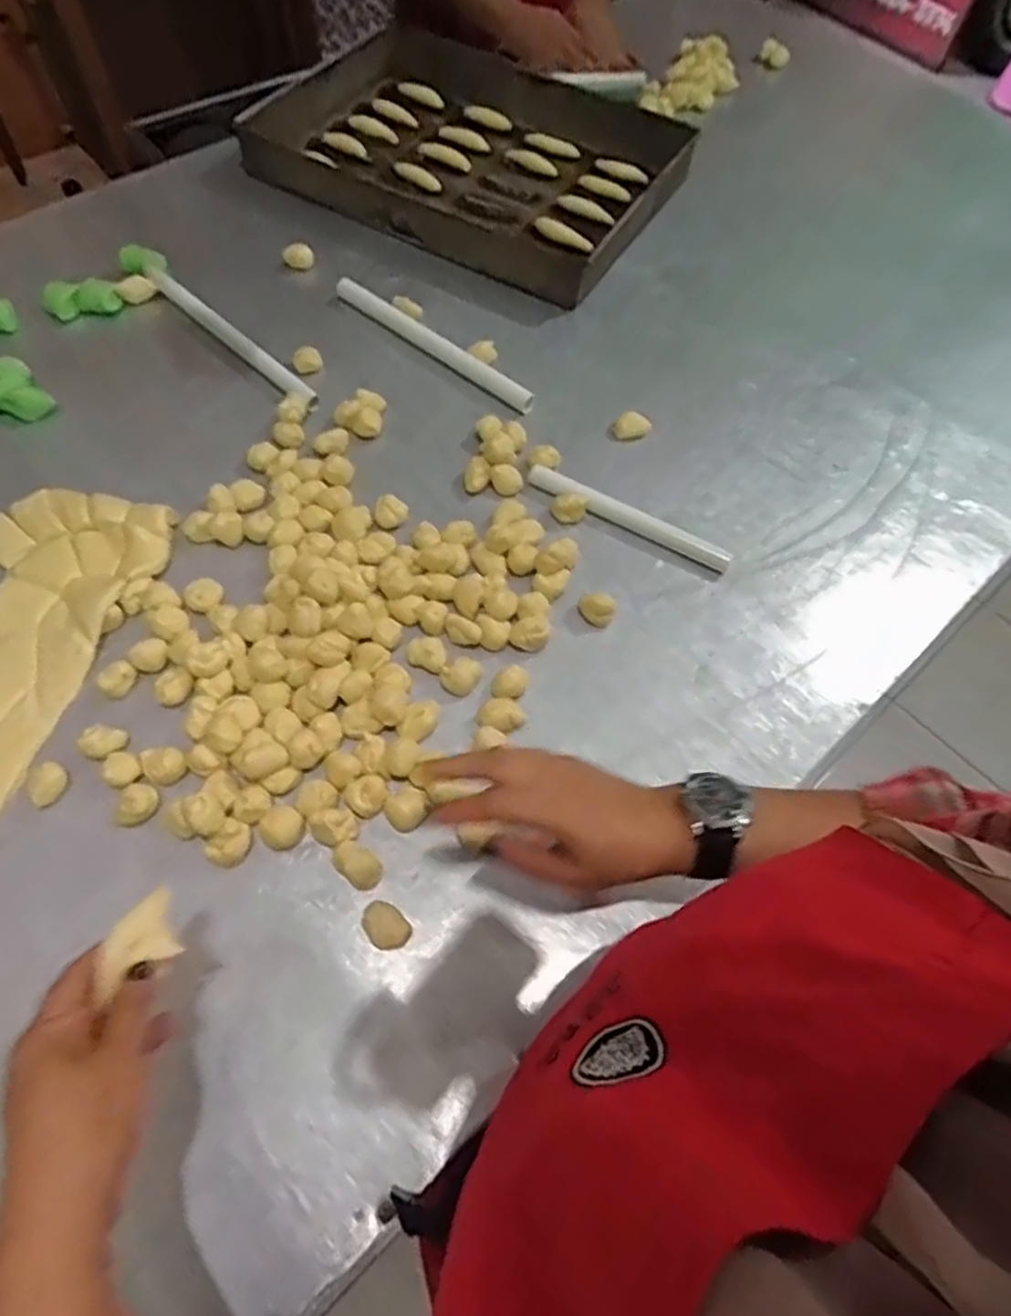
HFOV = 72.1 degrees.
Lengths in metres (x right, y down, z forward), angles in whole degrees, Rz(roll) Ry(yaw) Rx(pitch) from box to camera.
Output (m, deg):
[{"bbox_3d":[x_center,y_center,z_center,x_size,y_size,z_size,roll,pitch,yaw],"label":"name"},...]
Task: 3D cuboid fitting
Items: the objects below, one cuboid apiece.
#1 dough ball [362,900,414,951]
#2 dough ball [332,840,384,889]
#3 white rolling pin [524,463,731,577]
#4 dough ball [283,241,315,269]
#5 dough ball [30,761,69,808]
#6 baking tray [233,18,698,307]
[{"bbox_3d":[-0.085,0.192,0.496,0.034,0.021,0.026,38,66,16],"label":"dough ball"},{"bbox_3d":[-0.106,0.150,0.502,0.037,0.020,0.023,35,65,14],"label":"dough ball"},{"bbox_3d":[0.117,-0.135,0.665,0.205,0.018,0.022,28,64,11],"label":"white rolling pin"},{"bbox_3d":[-0.245,-0.476,0.825,0.035,0.023,0.023,-12,63,-10],"label":"dough ball"},{"bbox_3d":[-0.341,0.093,0.518,0.022,0.012,0.031,-17,64,-12],"label":"dough ball"},{"bbox_3d":[-0.049,-0.680,0.911,0.519,0.069,0.370,28,64,11],"label":"baking tray"}]

